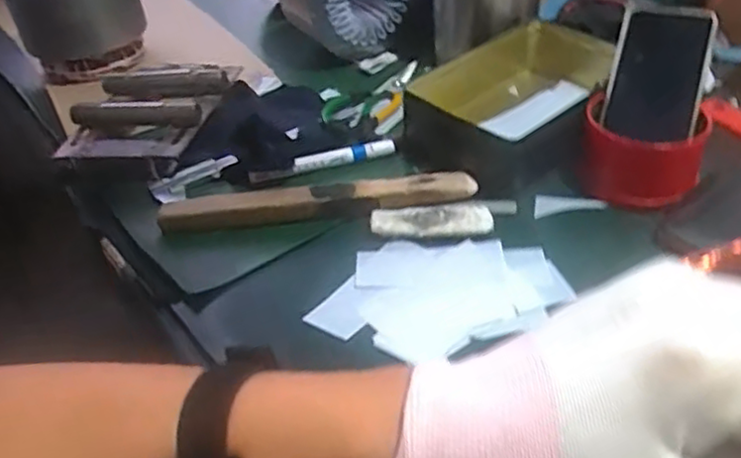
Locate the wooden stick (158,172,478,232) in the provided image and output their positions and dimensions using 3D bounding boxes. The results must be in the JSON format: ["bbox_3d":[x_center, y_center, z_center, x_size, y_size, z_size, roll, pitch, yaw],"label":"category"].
[{"bbox_3d":[-0.047,-0.024,0.609,0.274,0.027,0.026,-6,40,0],"label":"wooden stick"}]

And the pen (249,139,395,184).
[{"bbox_3d":[-0.046,-0.067,0.666,0.143,0.013,0.010,-15,41,-10],"label":"pen"}]

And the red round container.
[{"bbox_3d":[0.235,-0.066,0.603,0.103,0.053,0.085,14,44,23],"label":"red round container"}]

